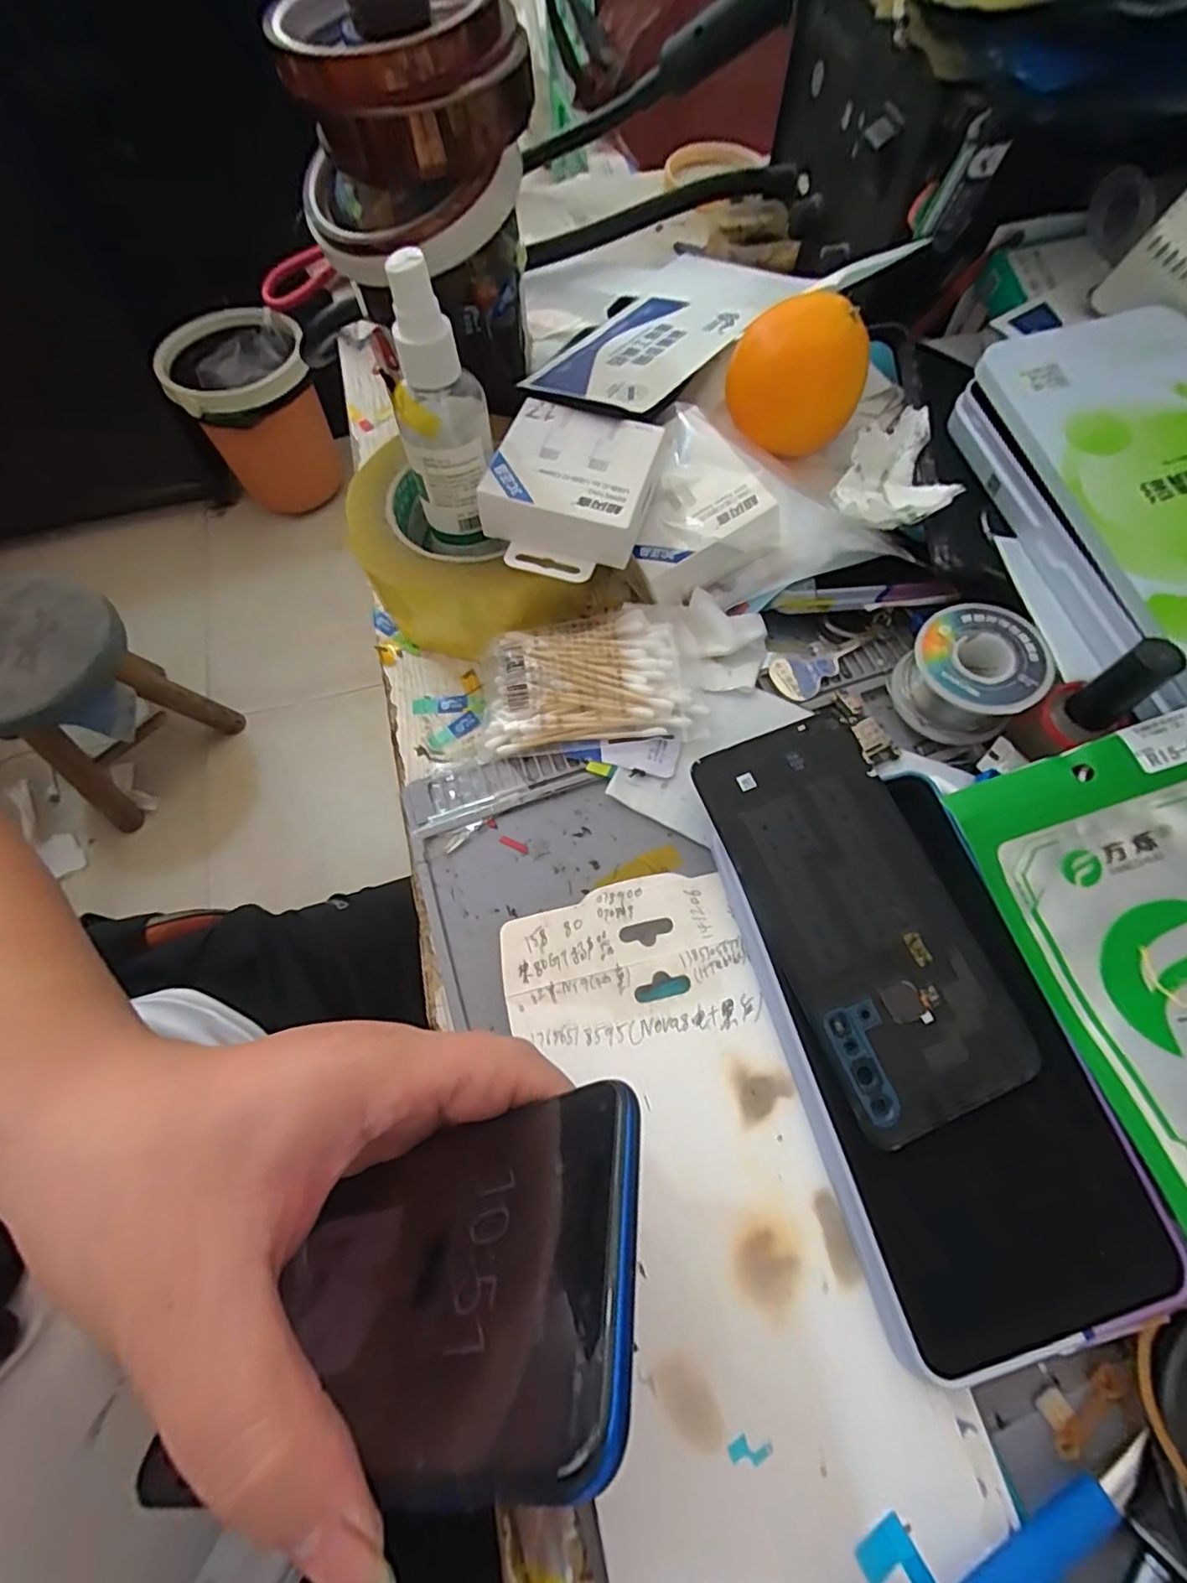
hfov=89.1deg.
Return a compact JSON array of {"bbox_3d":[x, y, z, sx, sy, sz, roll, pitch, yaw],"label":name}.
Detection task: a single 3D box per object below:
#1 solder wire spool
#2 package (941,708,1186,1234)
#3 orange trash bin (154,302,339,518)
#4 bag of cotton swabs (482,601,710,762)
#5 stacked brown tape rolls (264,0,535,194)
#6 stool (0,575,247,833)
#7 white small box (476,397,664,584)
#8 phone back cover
[{"bbox_3d":[0.167,-0.052,0.272,0.052,0.037,0.049,0,67,1],"label":"solder wire spool"},{"bbox_3d":[0.214,0.064,0.210,0.097,0.013,0.175,-20,70,2],"label":"package"},{"bbox_3d":[-0.653,-0.737,1.209,0.246,0.314,0.278,-19,68,-7],"label":"orange trash bin"},{"bbox_3d":[-0.002,-0.053,0.286,0.099,0.020,0.067,-5,67,-1],"label":"bag of cotton swabs"},{"bbox_3d":[-0.079,-0.298,0.249,0.093,0.043,0.103,-19,68,-7],"label":"stacked brown tape rolls"},{"bbox_3d":[-0.821,-0.156,0.971,0.257,0.285,0.248,35,71,14],"label":"stool"},{"bbox_3d":[-0.010,-0.139,0.278,0.069,0.028,0.078,12,68,6],"label":"white small box"},{"bbox_3d":[0.102,0.044,0.235,0.072,0.004,0.154,-21,73,-8],"label":"phone back cover"}]

